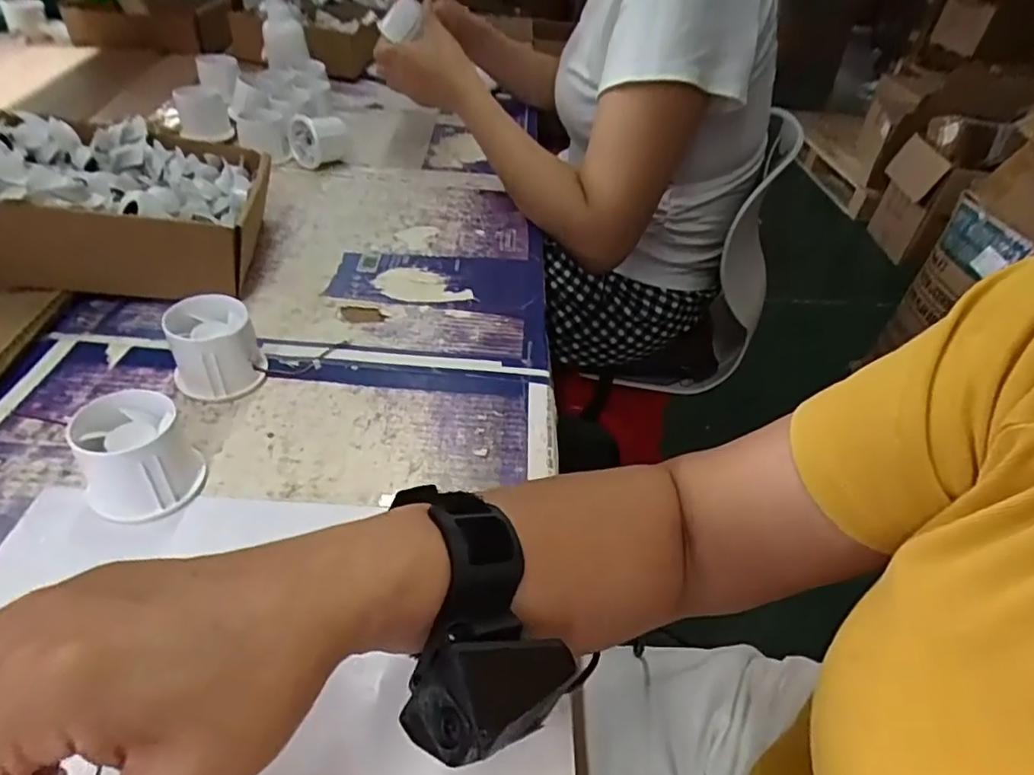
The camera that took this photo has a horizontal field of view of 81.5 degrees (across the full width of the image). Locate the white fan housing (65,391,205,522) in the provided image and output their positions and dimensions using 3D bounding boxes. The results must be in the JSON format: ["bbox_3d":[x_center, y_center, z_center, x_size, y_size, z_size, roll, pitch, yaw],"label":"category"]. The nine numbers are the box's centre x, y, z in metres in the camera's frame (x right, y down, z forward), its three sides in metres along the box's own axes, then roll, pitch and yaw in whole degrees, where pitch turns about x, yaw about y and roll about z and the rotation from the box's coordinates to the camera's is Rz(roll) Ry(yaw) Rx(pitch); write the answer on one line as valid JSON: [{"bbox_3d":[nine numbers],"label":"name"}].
[{"bbox_3d":[-0.209,0.038,0.330,0.055,0.050,0.054,4,41,-3],"label":"white fan housing"}]

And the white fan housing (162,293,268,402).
[{"bbox_3d":[-0.203,-0.027,0.404,0.053,0.053,0.049,-18,47,-26],"label":"white fan housing"}]

